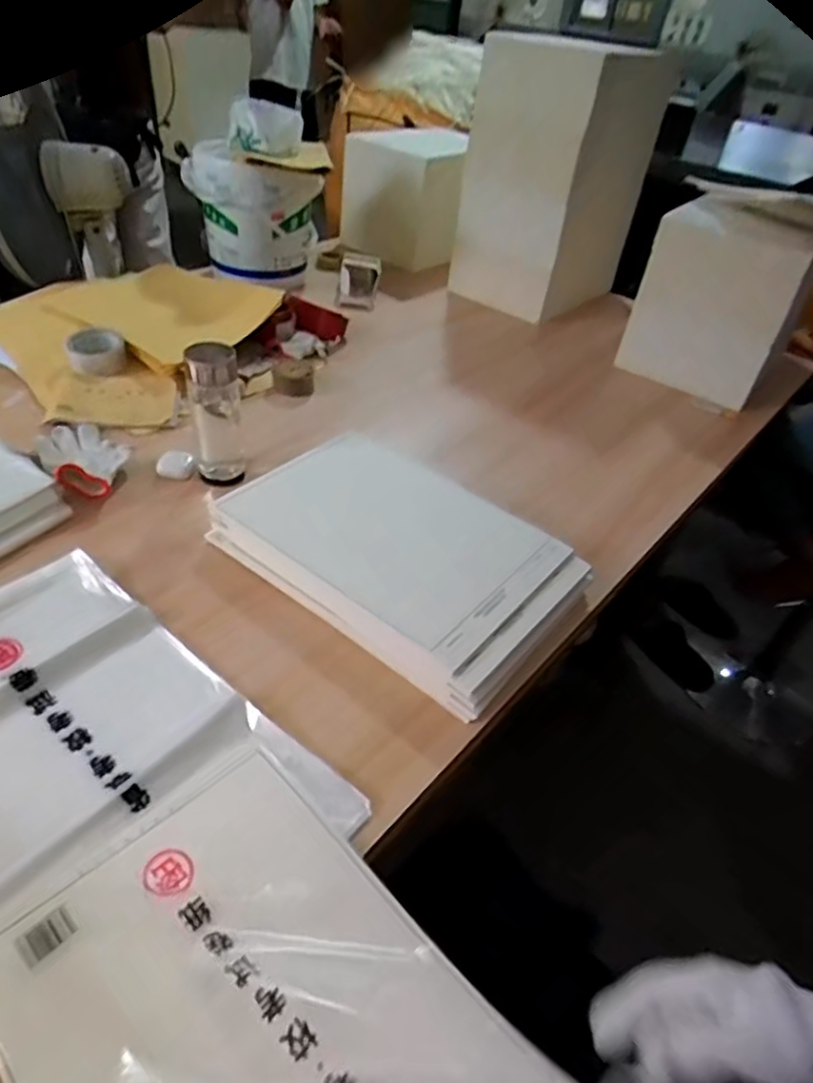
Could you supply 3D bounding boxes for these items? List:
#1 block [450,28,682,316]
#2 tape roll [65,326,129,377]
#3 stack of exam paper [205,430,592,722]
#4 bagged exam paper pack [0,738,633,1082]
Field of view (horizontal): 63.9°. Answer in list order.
[{"bbox_3d":[0.309,-0.754,1.363,0.295,0.458,0.260,-29,53,-35],"label":"block"},{"bbox_3d":[-0.508,-0.313,1.074,0.089,0.047,0.089,-11,44,-21],"label":"tape roll"},{"bbox_3d":[-0.010,0.002,0.785,0.395,0.068,0.246,30,47,25],"label":"stack of exam paper"},{"bbox_3d":[-0.086,0.311,0.428,0.406,0.075,0.259,22,28,36],"label":"bagged exam paper pack"}]

